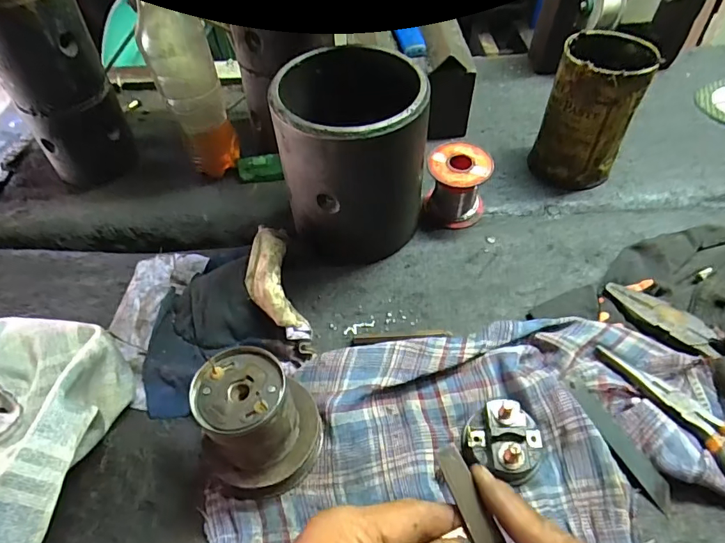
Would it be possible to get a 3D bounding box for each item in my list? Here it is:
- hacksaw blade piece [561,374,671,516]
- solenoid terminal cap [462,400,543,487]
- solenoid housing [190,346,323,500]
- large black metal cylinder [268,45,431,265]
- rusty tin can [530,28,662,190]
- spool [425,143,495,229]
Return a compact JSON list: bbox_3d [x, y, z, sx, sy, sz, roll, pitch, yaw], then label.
[{"bbox_3d":[0.157,0.102,0.293,0.015,0.004,0.087,-25,59,-5],"label":"hacksaw blade piece"},{"bbox_3d":[0.086,0.100,0.285,0.047,0.026,0.040,23,54,20],"label":"solenoid terminal cap"},{"bbox_3d":[-0.060,0.088,0.275,0.061,0.067,0.062,-1,50,1],"label":"solenoid housing"},{"bbox_3d":[-0.009,-0.085,0.377,0.101,0.135,0.107,-1,50,1],"label":"large black metal cylinder"},{"bbox_3d":[0.200,-0.137,0.421,0.071,0.116,0.068,-1,50,1],"label":"rusty tin can"},{"bbox_3d":[0.082,-0.073,0.412,0.051,0.057,0.051,-1,50,1],"label":"spool"}]

